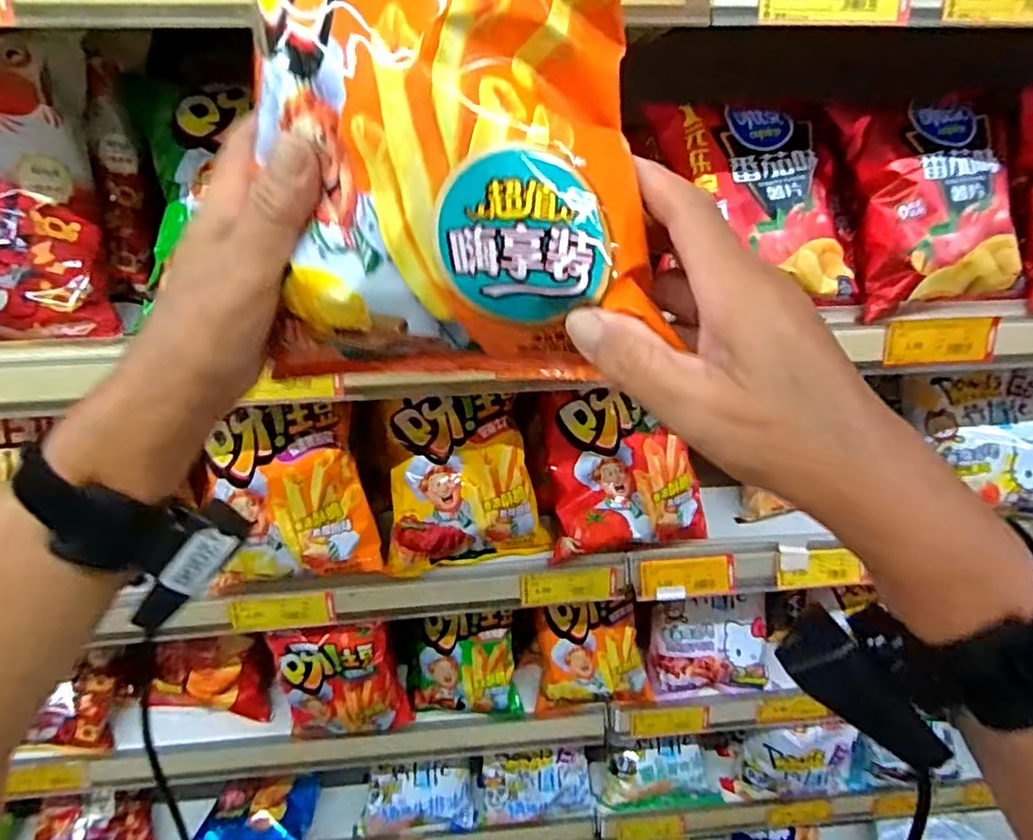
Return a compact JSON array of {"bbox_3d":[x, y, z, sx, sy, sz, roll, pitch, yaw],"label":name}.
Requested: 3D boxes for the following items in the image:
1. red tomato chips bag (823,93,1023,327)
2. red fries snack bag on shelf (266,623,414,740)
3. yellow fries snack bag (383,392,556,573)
[{"bbox_3d":[0.345,-0.178,0.526,0.126,0.161,0.058,-9,1,-3],"label":"red tomato chips bag"},{"bbox_3d":[-0.191,0.286,0.672,0.129,0.166,0.045,-7,31,-11],"label":"red fries snack bag on shelf"},{"bbox_3d":[-0.051,0.061,0.605,0.157,0.156,0.069,-7,31,-11],"label":"yellow fries snack bag"}]

